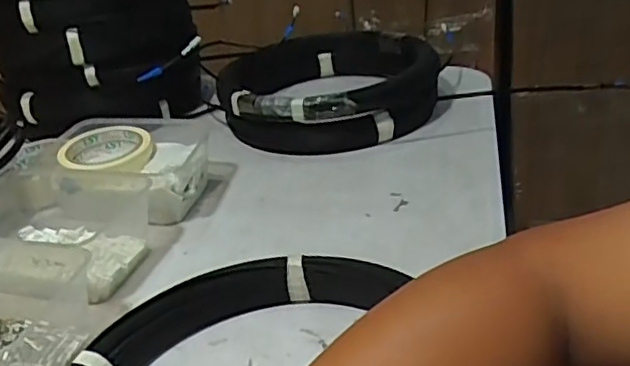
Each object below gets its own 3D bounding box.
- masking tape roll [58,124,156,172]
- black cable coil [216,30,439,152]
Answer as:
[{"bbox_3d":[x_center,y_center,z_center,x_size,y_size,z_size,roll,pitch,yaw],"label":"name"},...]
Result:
[{"bbox_3d":[-0.232,-0.035,0.681,0.108,0.019,0.108,-6,27,3],"label":"masking tape roll"},{"bbox_3d":[0.014,-0.131,0.853,0.276,0.084,0.299,-6,27,3],"label":"black cable coil"}]

